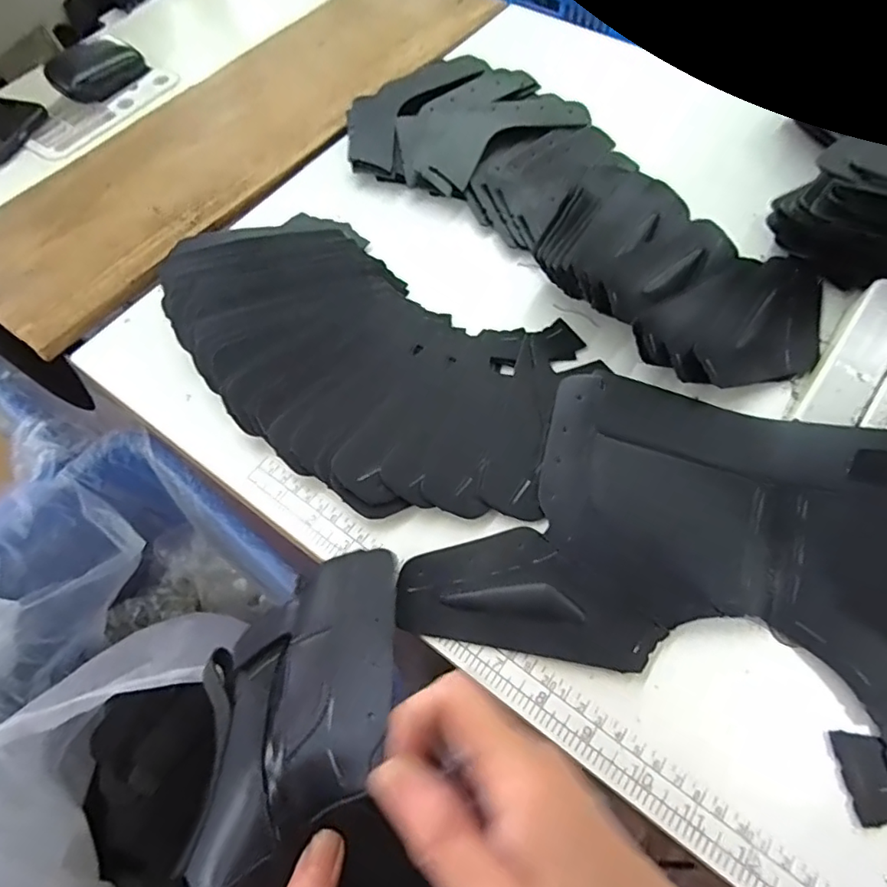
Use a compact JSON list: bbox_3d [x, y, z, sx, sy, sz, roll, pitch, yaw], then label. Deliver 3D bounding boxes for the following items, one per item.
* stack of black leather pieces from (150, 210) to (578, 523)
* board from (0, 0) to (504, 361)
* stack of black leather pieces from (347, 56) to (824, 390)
[{"bbox_3d":[-0.057,-0.063,0.360,0.279,0.033,0.171,27,67,15],"label":"stack of black leather pieces"},{"bbox_3d":[-0.167,-0.288,0.487,0.158,0.021,0.520,31,68,17],"label":"board"},{"bbox_3d":[0.091,-0.180,0.413,0.178,0.034,0.391,-35,67,-15],"label":"stack of black leather pieces"}]

